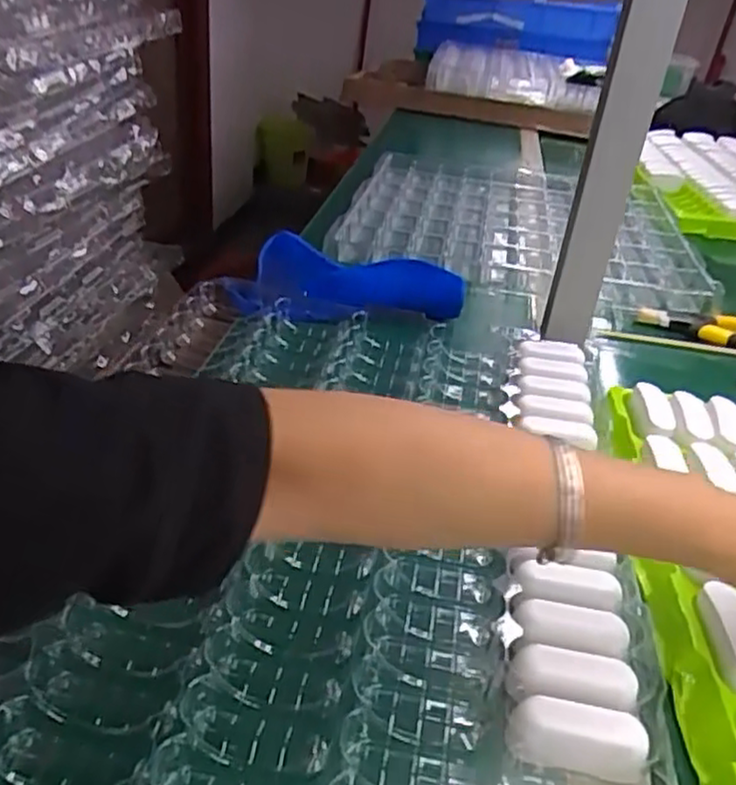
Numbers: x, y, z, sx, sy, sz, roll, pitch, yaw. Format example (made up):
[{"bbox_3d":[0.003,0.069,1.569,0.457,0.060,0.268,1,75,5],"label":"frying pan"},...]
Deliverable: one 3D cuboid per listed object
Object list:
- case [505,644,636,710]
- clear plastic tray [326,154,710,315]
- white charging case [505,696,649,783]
[{"bbox_3d":[0.103,0.151,0.360,0.064,0.022,0.031,7,31,0],"label":"case"},{"bbox_3d":[0.194,-0.242,0.959,0.437,0.037,0.430,8,32,3],"label":"clear plastic tray"},{"bbox_3d":[0.099,0.167,0.338,0.064,0.024,0.023,9,31,3],"label":"white charging case"}]

